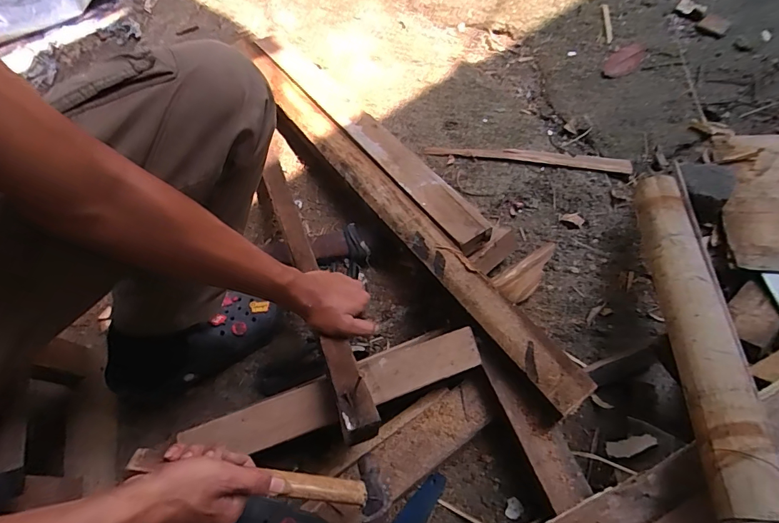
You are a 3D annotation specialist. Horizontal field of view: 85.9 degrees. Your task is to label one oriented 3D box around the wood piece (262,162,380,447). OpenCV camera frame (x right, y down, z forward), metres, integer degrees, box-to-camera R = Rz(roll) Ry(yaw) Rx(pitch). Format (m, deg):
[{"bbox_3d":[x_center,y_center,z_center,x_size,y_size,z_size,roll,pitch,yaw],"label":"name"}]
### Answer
[{"bbox_3d":[-0.115,0.013,0.582,0.035,0.020,0.483,-22,54,-8],"label":"wood piece"}]

